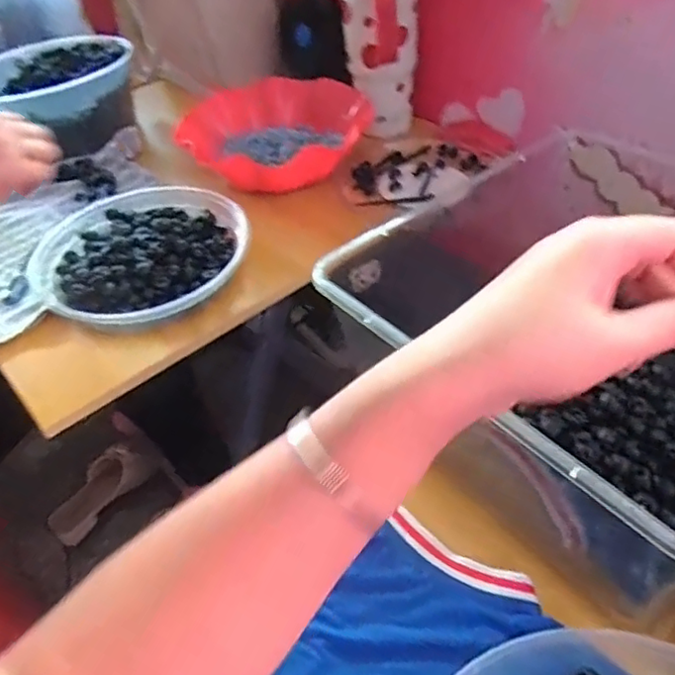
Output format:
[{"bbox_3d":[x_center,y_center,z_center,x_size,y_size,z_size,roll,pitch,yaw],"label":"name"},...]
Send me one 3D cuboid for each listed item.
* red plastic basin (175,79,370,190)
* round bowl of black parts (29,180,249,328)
[{"bbox_3d":[-0.071,-0.255,0.772,0.224,0.057,0.224,-4,43,4],"label":"red plastic basin"},{"bbox_3d":[-0.190,-0.083,0.599,0.192,0.045,0.207,-4,43,4],"label":"round bowl of black parts"}]

